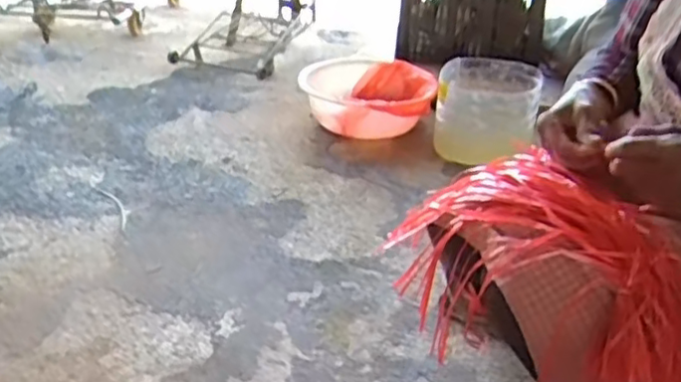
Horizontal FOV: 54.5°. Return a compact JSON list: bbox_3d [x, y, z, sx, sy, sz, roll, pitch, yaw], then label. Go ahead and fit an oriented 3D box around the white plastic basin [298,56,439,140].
[{"bbox_3d":[0.076,-0.253,1.728,0.326,0.133,0.304,3,30,-1],"label":"white plastic basin"}]

